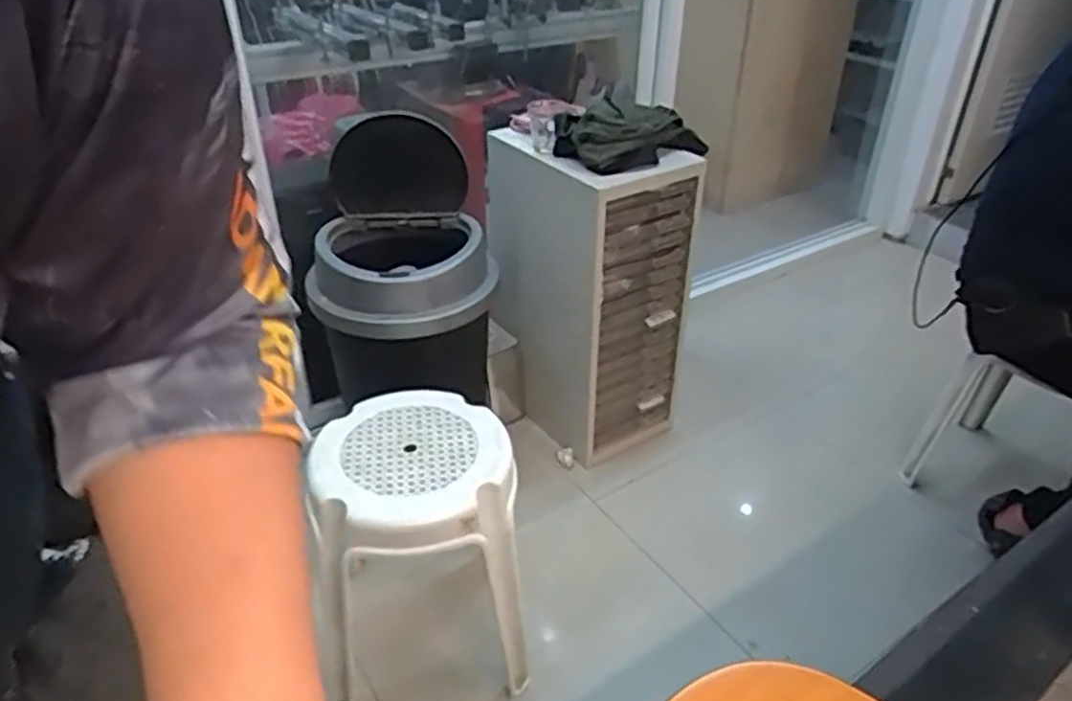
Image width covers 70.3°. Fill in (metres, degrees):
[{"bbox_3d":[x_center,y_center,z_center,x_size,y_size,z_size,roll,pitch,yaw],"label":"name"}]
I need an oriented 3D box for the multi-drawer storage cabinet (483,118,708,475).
[{"bbox_3d":[0.112,-0.140,1.792,0.317,0.691,0.397,-20,39,-27],"label":"multi-drawer storage cabinet"}]

